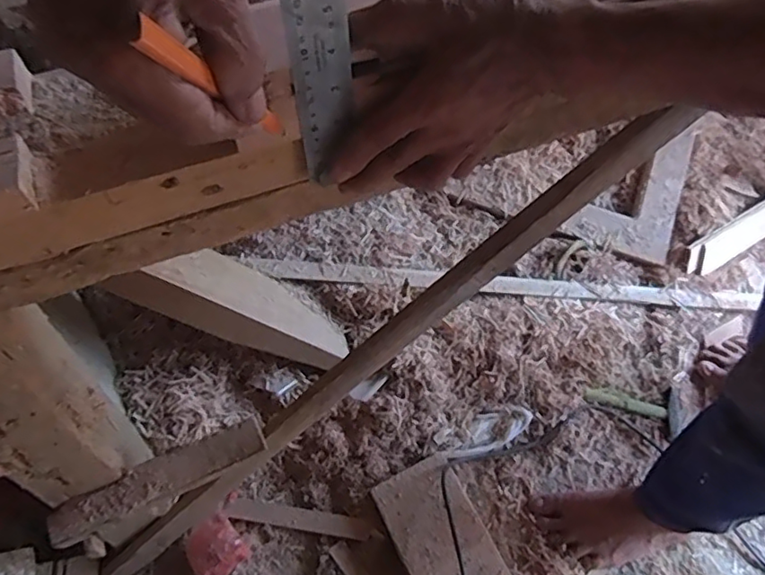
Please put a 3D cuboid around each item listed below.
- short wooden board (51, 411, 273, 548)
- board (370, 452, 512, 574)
[{"bbox_3d":[-0.248,0.213,0.654,0.238,0.013,0.045,-23,75,-12],"label":"short wooden board"},{"bbox_3d":[0.094,0.363,0.796,0.120,0.019,0.260,-23,57,-15],"label":"board"}]

